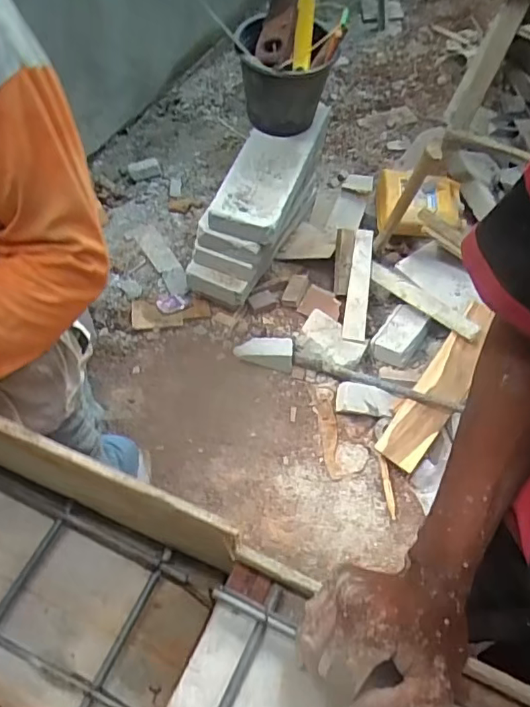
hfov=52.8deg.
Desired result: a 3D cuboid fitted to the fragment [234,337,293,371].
[{"bbox_3d":[-0.004,-0.003,1.625,0.182,0.060,0.108,6,57,1],"label":"fragment"}]

